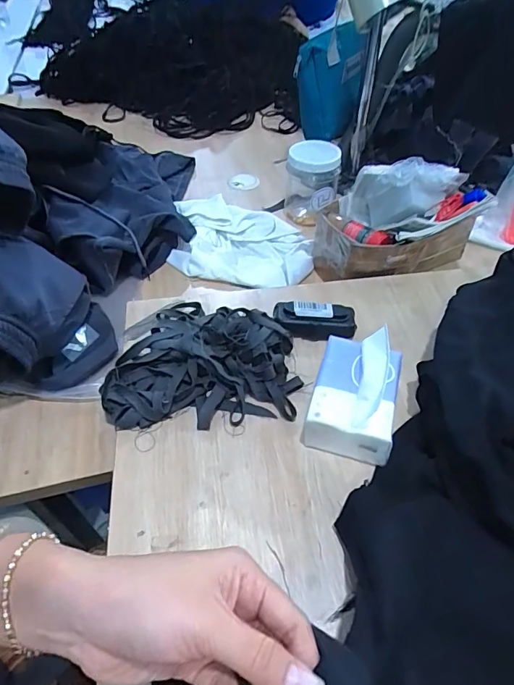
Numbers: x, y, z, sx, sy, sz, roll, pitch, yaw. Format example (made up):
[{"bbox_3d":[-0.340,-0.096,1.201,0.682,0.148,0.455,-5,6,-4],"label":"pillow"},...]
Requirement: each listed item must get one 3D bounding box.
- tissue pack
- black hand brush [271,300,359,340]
[{"bbox_3d":[0.108,0.054,0.473,0.086,0.079,0.120,14,50,10],"label":"tissue pack"},{"bbox_3d":[0.077,-0.029,0.572,0.104,0.033,0.047,1,49,-1],"label":"black hand brush"}]

